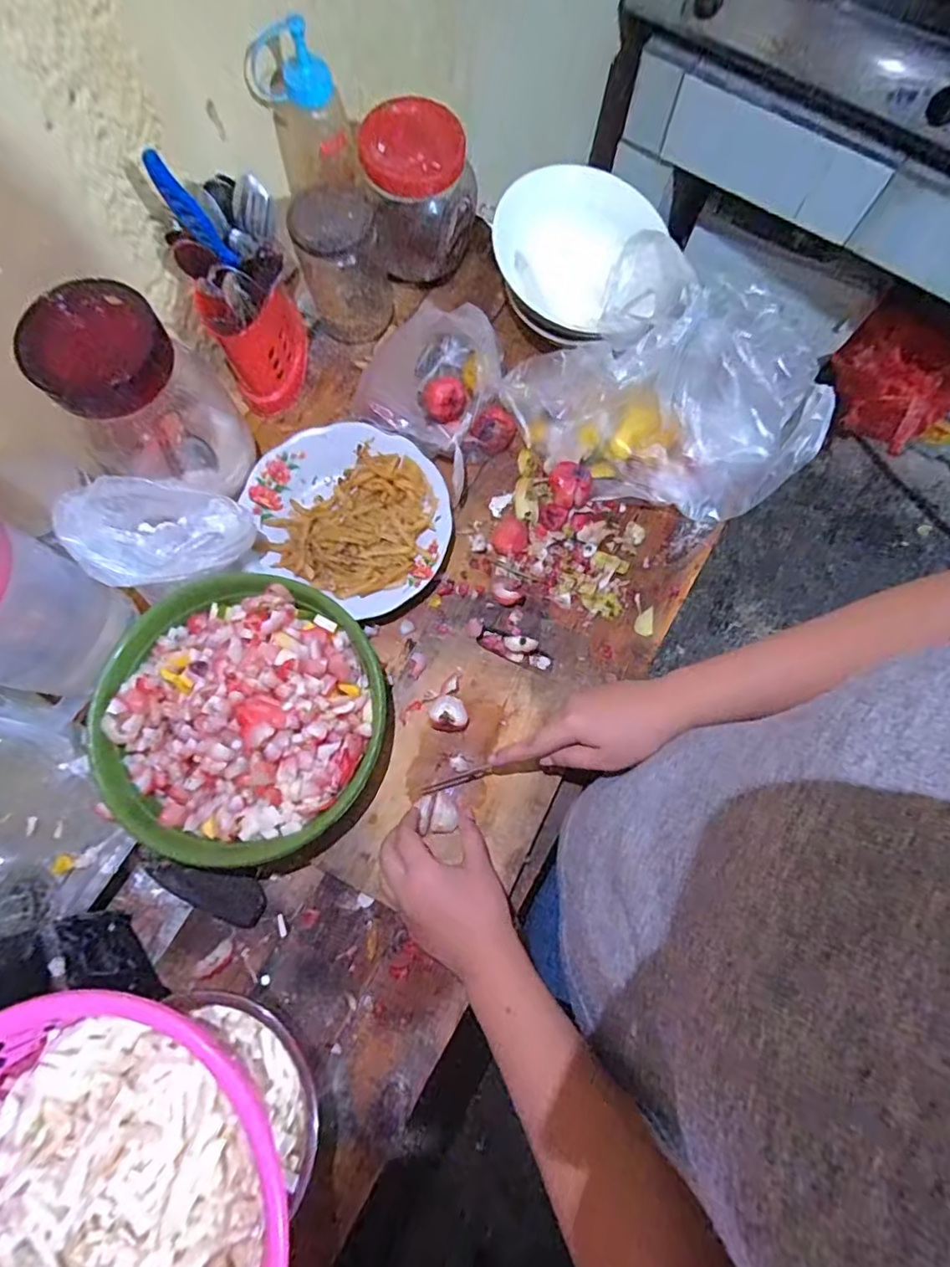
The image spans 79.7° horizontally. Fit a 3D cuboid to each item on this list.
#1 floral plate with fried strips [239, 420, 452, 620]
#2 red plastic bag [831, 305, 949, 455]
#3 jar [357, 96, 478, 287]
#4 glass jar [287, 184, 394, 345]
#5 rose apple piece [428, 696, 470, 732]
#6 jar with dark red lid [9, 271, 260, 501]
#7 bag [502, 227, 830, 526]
[{"bbox_3d":[-0.128,-0.124,0.586,0.206,0.033,0.183,25,77,5],"label":"floral plate with fried strips"},{"bbox_3d":[1.001,-0.599,1.366,0.282,0.176,0.198,44,79,9],"label":"red plastic bag"},{"bbox_3d":[-0.058,-0.469,0.612,0.112,0.115,0.104,0,76,-1],"label":"jar"},{"bbox_3d":[-0.143,-0.396,0.616,0.090,0.129,0.086,0,76,-1],"label":"glass jar"},{"bbox_3d":[-0.024,0.076,0.537,0.035,0.018,0.034,0,76,-1],"label":"rose apple piece"},{"bbox_3d":[-0.301,-0.216,0.520,0.127,0.183,0.129,0,76,-1],"label":"jar with dark red lid"},{"bbox_3d":[0.186,-0.232,0.543,0.290,0.162,0.153,15,76,3],"label":"bag"}]

